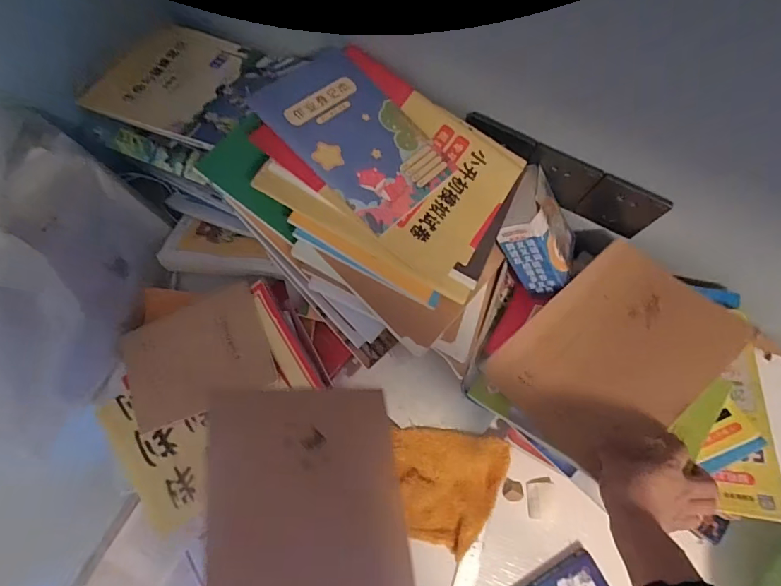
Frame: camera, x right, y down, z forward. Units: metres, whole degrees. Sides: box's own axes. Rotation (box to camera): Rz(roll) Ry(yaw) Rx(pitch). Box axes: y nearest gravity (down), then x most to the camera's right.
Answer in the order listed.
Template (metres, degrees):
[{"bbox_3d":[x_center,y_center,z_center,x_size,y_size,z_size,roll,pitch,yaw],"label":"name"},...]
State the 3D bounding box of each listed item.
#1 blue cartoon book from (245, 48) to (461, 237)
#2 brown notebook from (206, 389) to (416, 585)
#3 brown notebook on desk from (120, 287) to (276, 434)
[{"bbox_3d":[-0.039,-0.179,0.501,0.140,0.011,0.216,-41,86,-24],"label":"blue cartoon book"},{"bbox_3d":[-0.062,0.209,0.384,0.179,0.016,0.247,6,61,-31],"label":"brown notebook"},{"bbox_3d":[-0.260,0.087,0.592,0.208,0.008,0.138,-23,79,8],"label":"brown notebook on desk"}]

